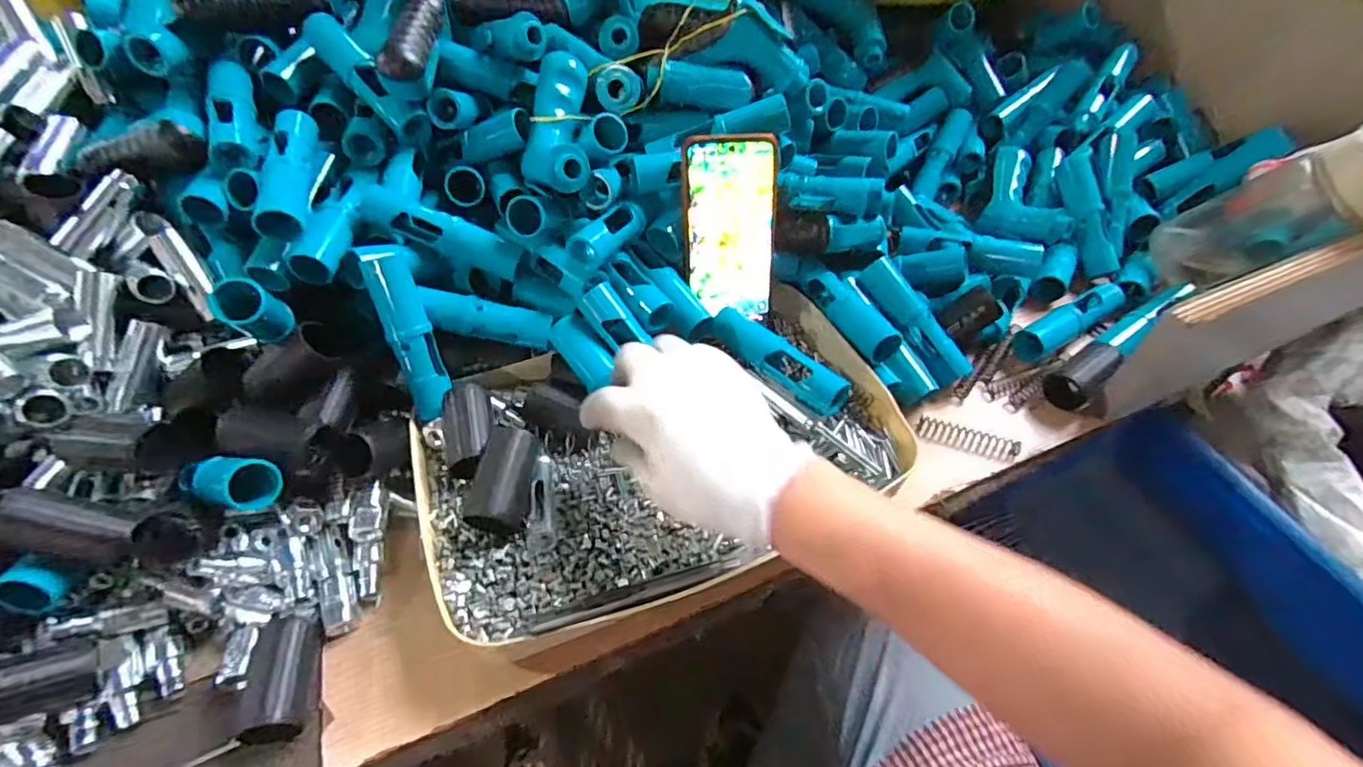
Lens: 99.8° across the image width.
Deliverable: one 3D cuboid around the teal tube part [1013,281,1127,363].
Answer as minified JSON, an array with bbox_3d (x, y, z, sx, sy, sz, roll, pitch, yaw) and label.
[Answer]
[{"bbox_3d":[0.350,-0.060,0.514,0.127,0.025,0.030,-27,53,-20],"label":"teal tube part"}]

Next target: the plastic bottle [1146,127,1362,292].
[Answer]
[{"bbox_3d":[0.496,-0.141,0.481,0.074,0.177,0.075,-17,82,-12],"label":"plastic bottle"}]

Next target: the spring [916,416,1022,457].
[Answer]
[{"bbox_3d":[0.228,0.041,0.456,0.074,0.012,0.015,16,51,16],"label":"spring"}]

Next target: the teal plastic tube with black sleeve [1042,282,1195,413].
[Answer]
[{"bbox_3d":[0.379,-0.038,0.492,0.183,0.049,0.034,-30,54,-22],"label":"teal plastic tube with black sleeve"}]

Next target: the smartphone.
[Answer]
[{"bbox_3d":[0.042,-0.126,0.469,0.078,0.144,0.006,-10,24,-14],"label":"smartphone"}]

